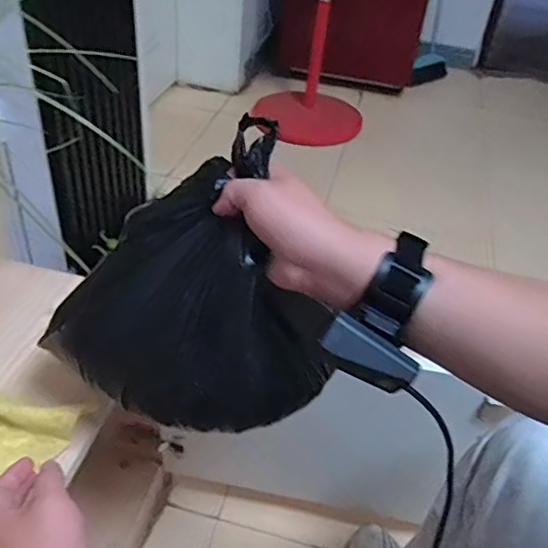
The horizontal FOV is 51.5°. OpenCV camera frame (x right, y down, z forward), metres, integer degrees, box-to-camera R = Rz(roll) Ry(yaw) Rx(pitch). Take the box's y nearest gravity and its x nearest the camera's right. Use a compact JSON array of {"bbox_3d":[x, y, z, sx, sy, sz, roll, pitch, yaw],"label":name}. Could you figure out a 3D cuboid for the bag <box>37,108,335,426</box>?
[{"bbox_3d":[-0.069,0.017,0.459,0.193,0.202,0.142,-17,46,-25],"label":"bag"}]

